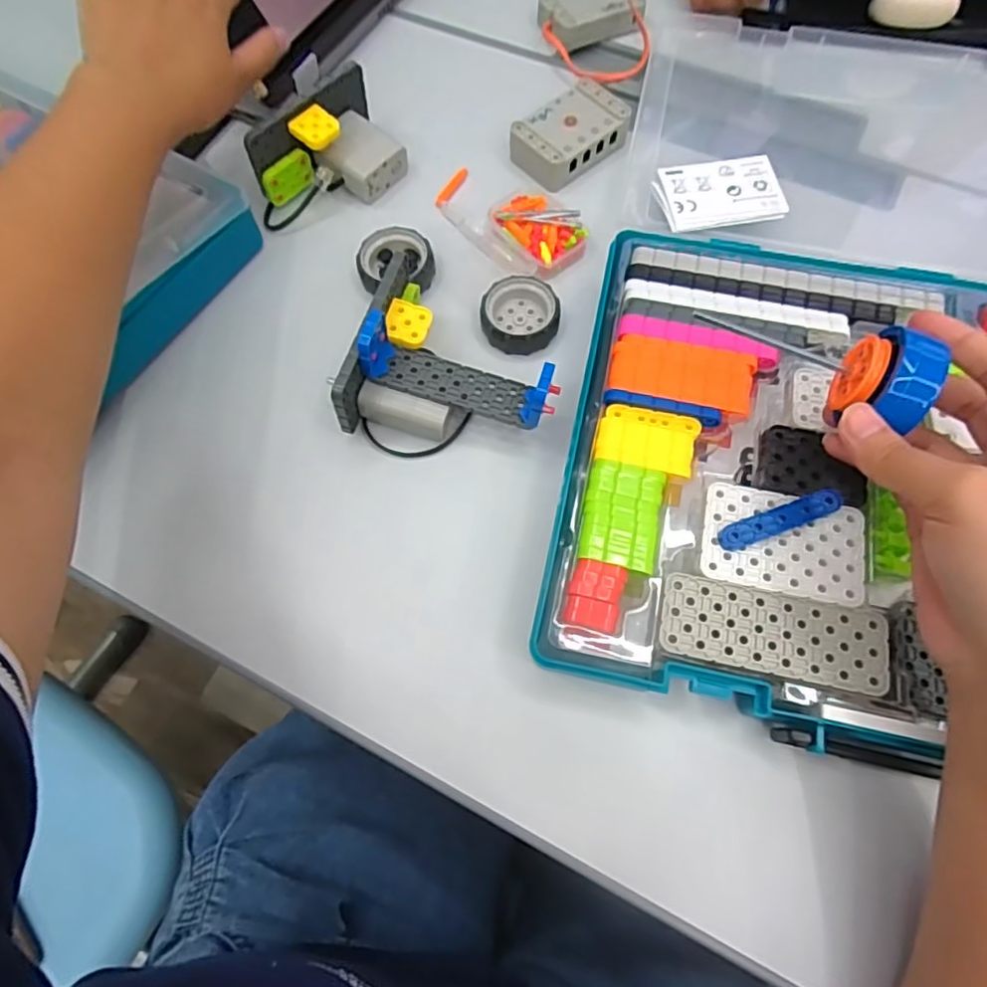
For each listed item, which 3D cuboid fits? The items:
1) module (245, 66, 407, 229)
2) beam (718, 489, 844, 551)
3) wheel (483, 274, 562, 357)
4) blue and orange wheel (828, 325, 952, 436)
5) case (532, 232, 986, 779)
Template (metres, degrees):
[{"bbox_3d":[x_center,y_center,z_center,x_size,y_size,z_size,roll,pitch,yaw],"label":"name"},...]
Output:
[{"bbox_3d":[-0.114,-0.230,0.419,0.108,0.056,0.060,-41,73,-15],"label":"module"},{"bbox_3d":[0.139,0.012,0.296,0.062,0.007,0.012,-20,68,-7],"label":"beam"},{"bbox_3d":[0.016,-0.109,0.380,0.046,0.022,0.047,0,67,1],"label":"wheel"},{"bbox_3d":[0.169,-0.048,0.262,0.031,0.035,0.035,23,69,10],"label":"blue and orange wheel"},{"bbox_3d":[0.217,-0.002,0.322,0.350,0.056,0.267,13,68,6],"label":"case"}]

